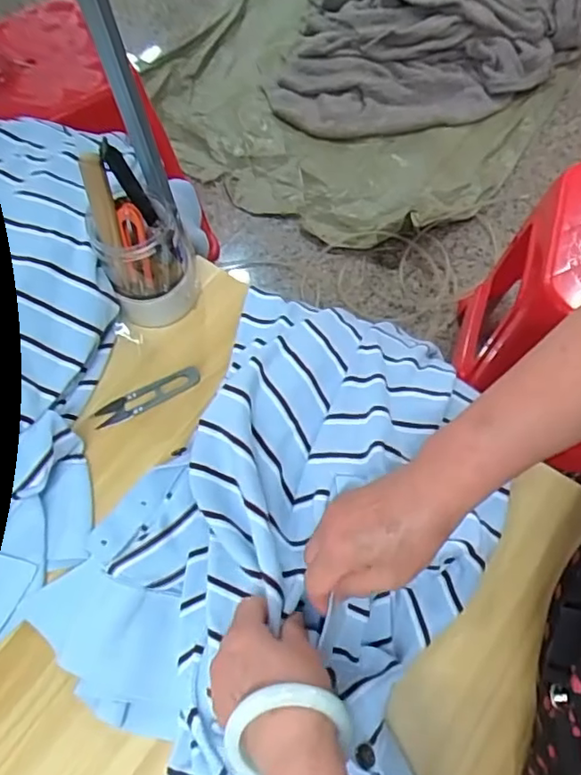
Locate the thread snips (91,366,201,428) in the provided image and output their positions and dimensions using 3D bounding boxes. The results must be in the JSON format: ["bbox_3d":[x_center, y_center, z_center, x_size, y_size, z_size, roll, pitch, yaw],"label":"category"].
[{"bbox_3d":[-0.132,0.009,0.562,0.102,0.006,0.023,-24,67,-9],"label":"thread snips"}]

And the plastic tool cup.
[{"bbox_3d":[-0.129,-0.113,0.551,0.076,0.104,0.069,-15,66,-5],"label":"plastic tool cup"}]

